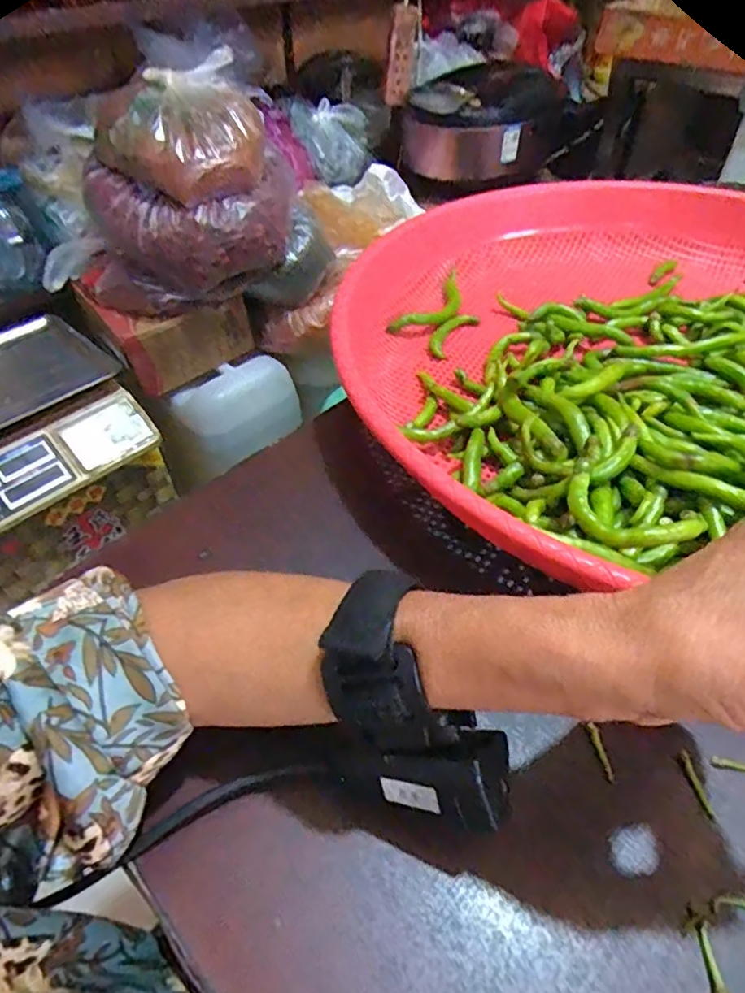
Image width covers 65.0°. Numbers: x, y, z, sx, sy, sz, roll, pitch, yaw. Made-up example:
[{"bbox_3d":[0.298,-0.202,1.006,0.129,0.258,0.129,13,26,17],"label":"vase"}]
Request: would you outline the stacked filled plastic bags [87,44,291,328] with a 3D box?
[{"bbox_3d":[-0.292,-0.471,0.924,0.310,0.290,0.218,-4,48,-3],"label":"stacked filled plastic bags"}]

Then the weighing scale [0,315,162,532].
[{"bbox_3d":[-0.556,-0.124,0.878,0.330,0.111,0.344,-35,57,-27],"label":"weighing scale"}]

